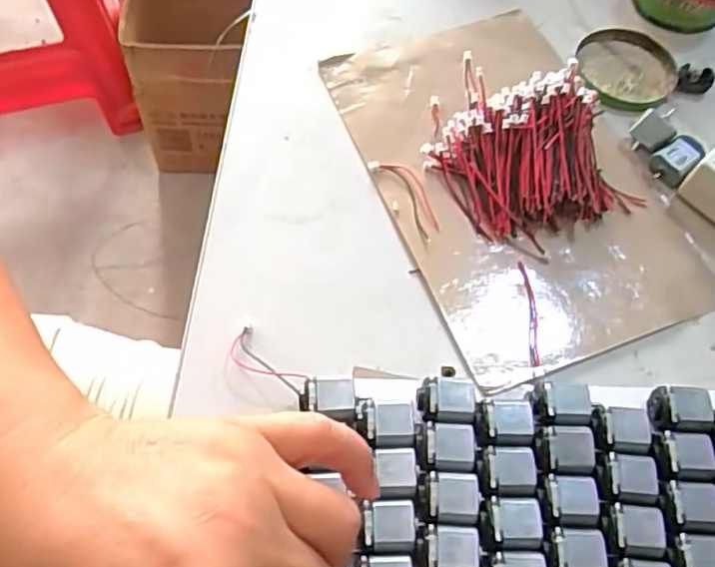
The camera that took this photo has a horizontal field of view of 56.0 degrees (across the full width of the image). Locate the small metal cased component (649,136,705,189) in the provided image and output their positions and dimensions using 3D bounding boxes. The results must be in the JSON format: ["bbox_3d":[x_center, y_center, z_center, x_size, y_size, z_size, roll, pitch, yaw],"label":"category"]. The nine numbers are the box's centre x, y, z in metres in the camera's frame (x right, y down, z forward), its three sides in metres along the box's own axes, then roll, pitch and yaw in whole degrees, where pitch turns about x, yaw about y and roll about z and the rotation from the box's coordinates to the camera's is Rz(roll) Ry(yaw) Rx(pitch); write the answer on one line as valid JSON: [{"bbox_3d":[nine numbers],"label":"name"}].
[{"bbox_3d":[0.164,-0.064,0.348,0.019,0.015,0.025,40,68,18],"label":"small metal cased component"}]

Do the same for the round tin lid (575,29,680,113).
[{"bbox_3d":[0.154,-0.122,0.384,0.054,0.006,0.056,7,62,2],"label":"round tin lid"}]

